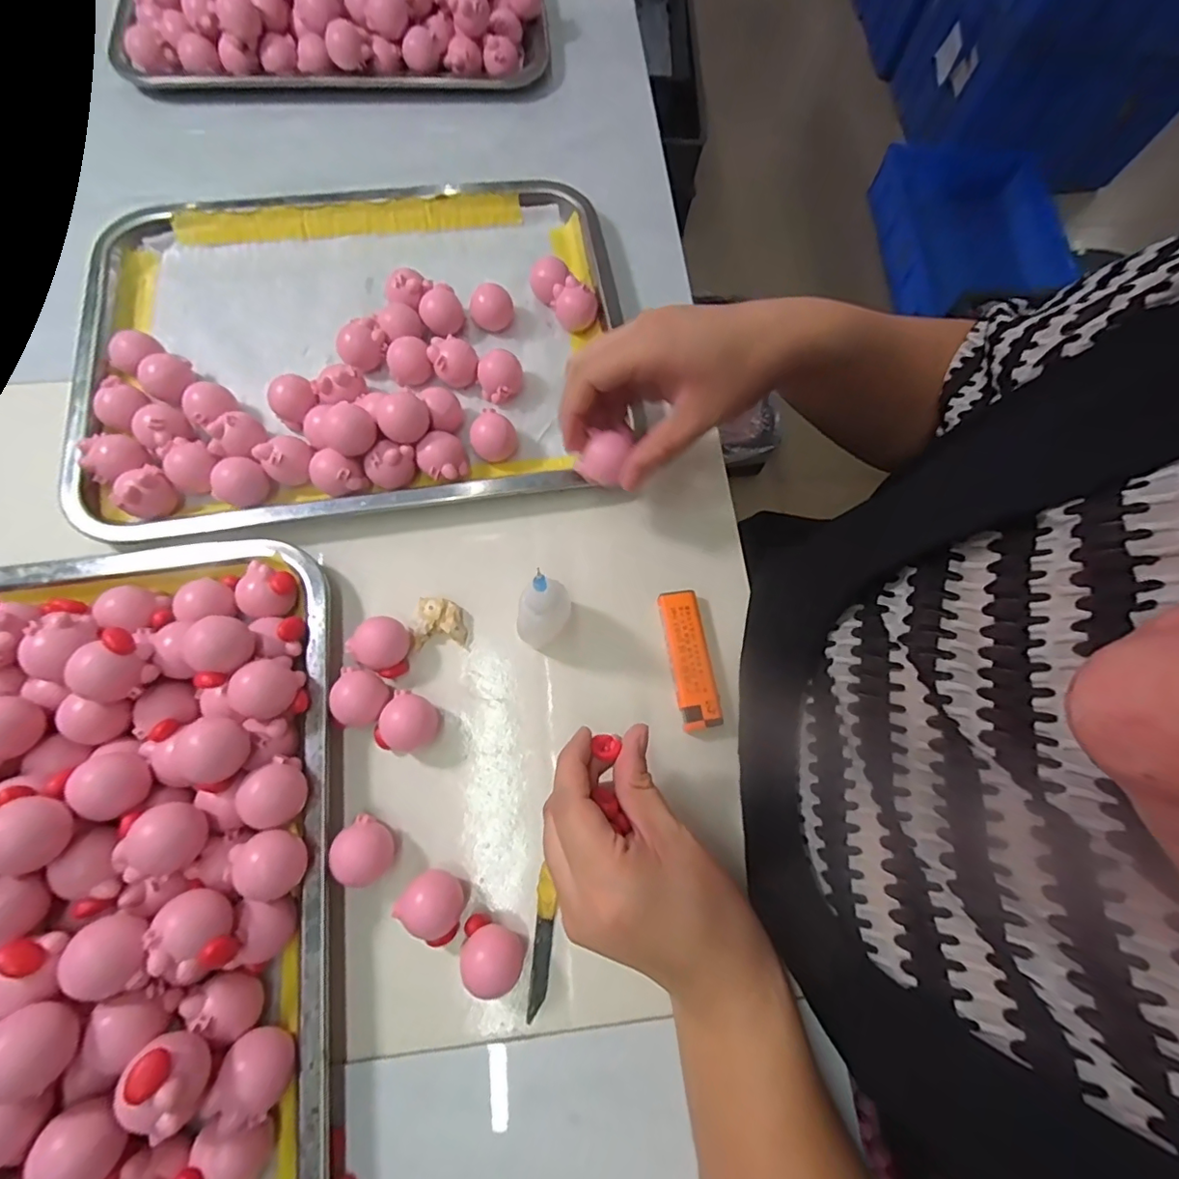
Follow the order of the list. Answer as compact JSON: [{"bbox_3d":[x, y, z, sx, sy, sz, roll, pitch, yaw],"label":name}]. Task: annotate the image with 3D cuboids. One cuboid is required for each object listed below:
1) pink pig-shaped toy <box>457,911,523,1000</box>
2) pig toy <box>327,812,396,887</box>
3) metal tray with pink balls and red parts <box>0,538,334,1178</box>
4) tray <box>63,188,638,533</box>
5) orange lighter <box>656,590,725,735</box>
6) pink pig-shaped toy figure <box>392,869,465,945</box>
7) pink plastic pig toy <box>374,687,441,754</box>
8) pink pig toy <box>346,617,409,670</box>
[{"bbox_3d":[-0.048,0.177,0.264,0.031,0.027,0.025,20,72,5],"label":"pink pig-shaped toy"},{"bbox_3d":[-0.113,0.132,0.275,0.026,0.026,0.029,-38,77,-13],"label":"pig toy"},{"bbox_3d":[-0.254,0.145,0.244,0.260,0.065,0.353,-9,72,-5],"label":"metal tray with pink balls and red parts"},{"bbox_3d":[-0.155,-0.171,0.369,0.345,0.036,0.266,-7,72,-5],"label":"tray"},{"bbox_3d":[0.058,0.041,0.321,0.023,0.012,0.080,-8,72,-5],"label":"orange lighter"},{"bbox_3d":[-0.076,0.156,0.271,0.031,0.023,0.027,36,74,10],"label":"pink pig-shaped toy figure"},{"bbox_3d":[-0.097,0.074,0.297,0.030,0.024,0.031,1,71,-2],"label":"pink plastic pig toy"},{"bbox_3d":[-0.117,0.032,0.310,0.027,0.023,0.029,1,71,-2],"label":"pink pig toy"}]

